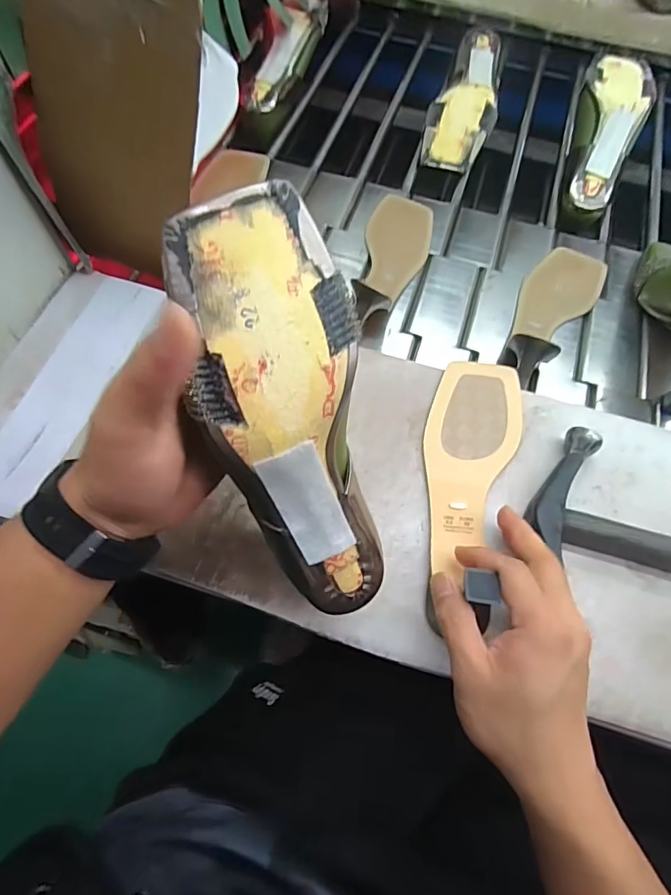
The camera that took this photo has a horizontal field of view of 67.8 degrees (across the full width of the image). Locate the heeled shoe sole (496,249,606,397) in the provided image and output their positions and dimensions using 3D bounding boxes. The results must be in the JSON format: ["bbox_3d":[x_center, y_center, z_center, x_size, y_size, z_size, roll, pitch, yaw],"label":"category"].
[{"bbox_3d":[0.240,-0.159,0.543,0.077,0.053,0.219,30,68,12],"label":"heeled shoe sole"}]

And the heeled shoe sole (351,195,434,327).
[{"bbox_3d":[0.068,-0.224,0.566,0.076,0.055,0.222,11,65,4],"label":"heeled shoe sole"}]

